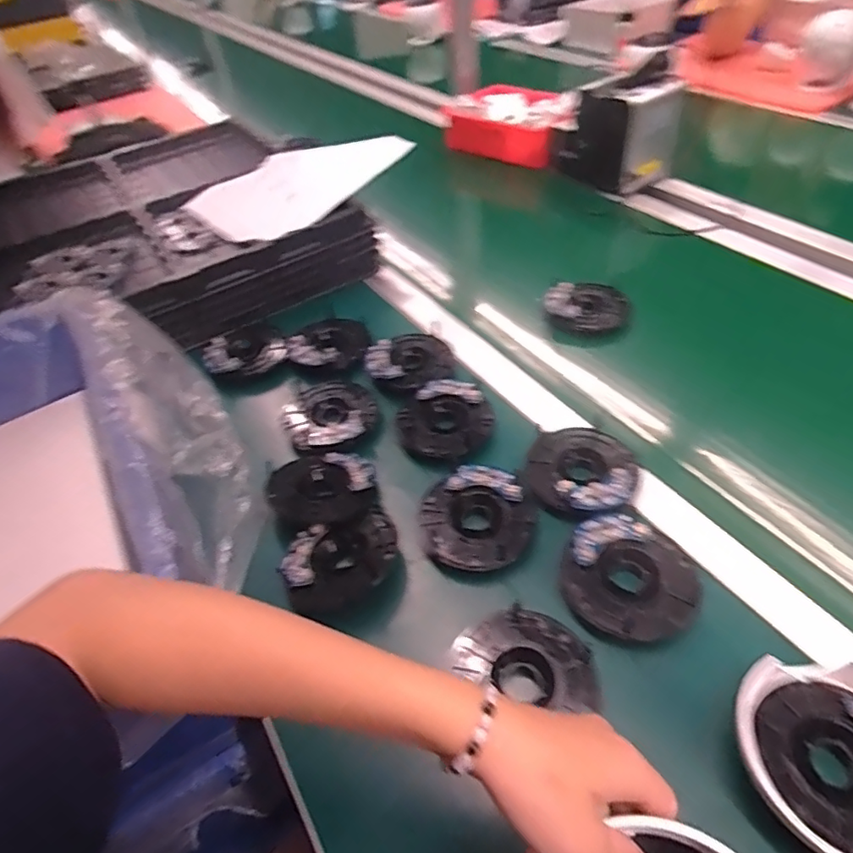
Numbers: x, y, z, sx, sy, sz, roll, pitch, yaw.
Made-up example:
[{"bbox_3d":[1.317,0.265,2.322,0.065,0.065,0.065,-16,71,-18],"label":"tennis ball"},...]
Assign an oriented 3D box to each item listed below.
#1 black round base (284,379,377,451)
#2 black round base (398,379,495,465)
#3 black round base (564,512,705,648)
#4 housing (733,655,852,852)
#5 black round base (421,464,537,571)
[{"bbox_3d":[-0.102,-0.015,0.595,0.094,0.020,0.107,-24,49,-15],"label":"black round base"},{"bbox_3d":[0.020,-0.010,0.574,0.093,0.017,0.095,-4,46,4],"label":"black round base"},{"bbox_3d":[0.156,0.118,0.430,0.098,0.017,0.093,-4,46,4],"label":"black round base"},{"bbox_3d":[0.247,0.204,0.338,0.114,0.044,0.110,-4,46,4],"label":"housing"},{"bbox_3d":[0.043,0.079,0.487,0.094,0.021,0.092,-4,46,4],"label":"black round base"}]

